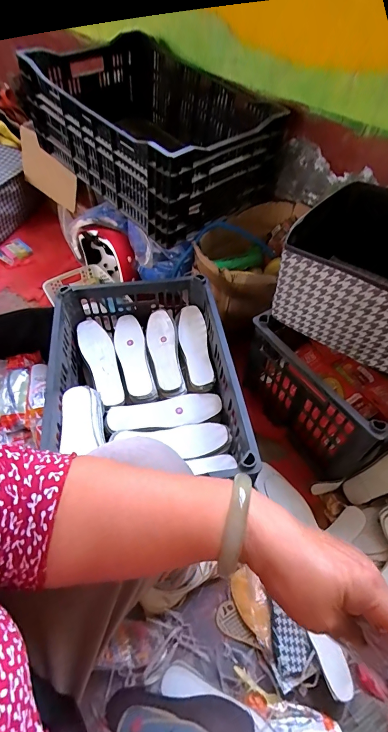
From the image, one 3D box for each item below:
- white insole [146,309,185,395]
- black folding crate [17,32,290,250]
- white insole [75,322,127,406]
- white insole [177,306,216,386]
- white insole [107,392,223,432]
[{"bbox_3d":[-0.065,-0.033,0.813,0.063,0.031,0.216,-11,56,-9],"label":"white insole"},{"bbox_3d":[-0.120,-0.627,0.961,0.412,0.250,0.581,-39,64,-24],"label":"black folding crate"},{"bbox_3d":[-0.208,-0.013,0.814,0.069,0.021,0.230,-22,59,-16],"label":"white insole"},{"bbox_3d":[0.000,-0.048,0.831,0.063,0.027,0.218,-6,56,-5],"label":"white insole"},{"bbox_3d":[-0.060,0.099,0.747,0.230,0.015,0.064,-10,56,-8],"label":"white insole"}]

